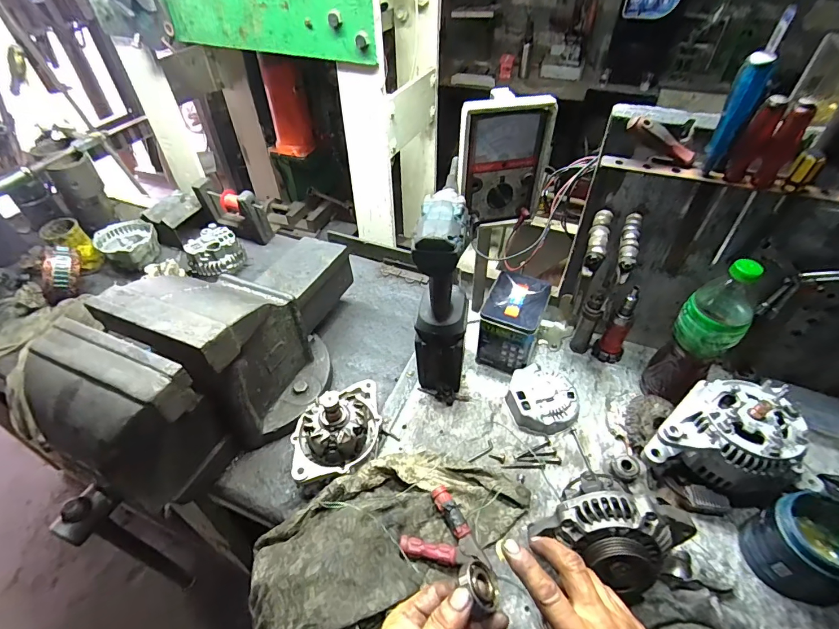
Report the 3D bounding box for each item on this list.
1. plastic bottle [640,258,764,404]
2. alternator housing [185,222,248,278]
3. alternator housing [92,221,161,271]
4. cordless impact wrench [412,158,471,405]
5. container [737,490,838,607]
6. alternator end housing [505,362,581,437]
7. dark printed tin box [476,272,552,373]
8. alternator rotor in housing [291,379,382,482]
[{"bbox_3d":[0.401,0.033,0.589,0.079,0.245,0.068,34,55,29],"label":"plastic bottle"},{"bbox_3d":[-0.475,-0.147,0.967,0.102,0.066,0.116,4,45,4],"label":"alternator housing"},{"bbox_3d":[-0.694,-0.159,0.999,0.125,0.071,0.159,-32,53,-27],"label":"alternator housing"},{"bbox_3d":[0.037,-0.016,0.623,0.074,0.330,0.134,6,46,7],"label":"cordless impact wrench"},{"bbox_3d":[0.460,0.274,0.487,0.098,0.097,0.098,-12,46,-11],"label":"container"},{"bbox_3d":[0.200,0.136,0.675,0.106,0.035,0.107,0,45,0],"label":"alternator end housing"},{"bbox_3d":[0.163,0.011,0.726,0.088,0.142,0.127,17,48,17],"label":"dark printed tin box"},{"bbox_3d":[-0.124,0.155,0.609,0.134,0.109,0.135,-10,46,-10],"label":"alternator rotor in housing"}]

